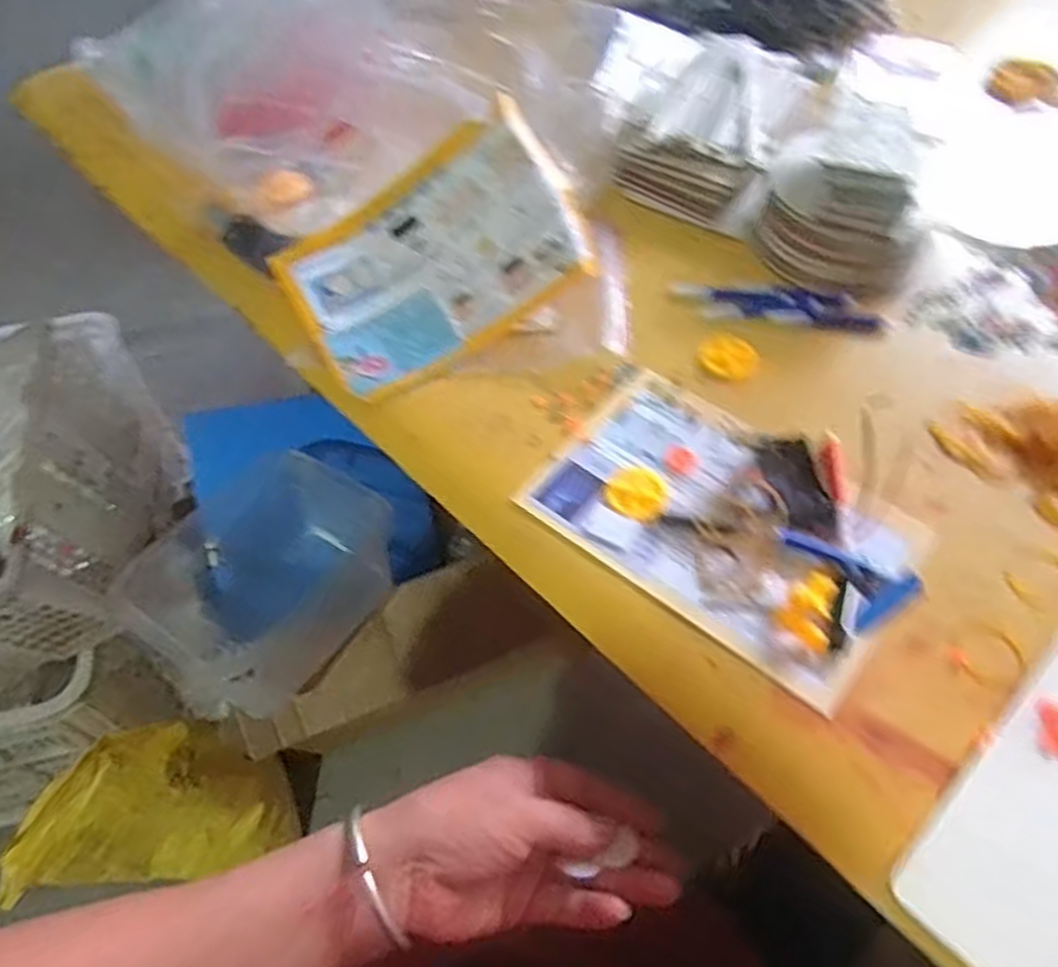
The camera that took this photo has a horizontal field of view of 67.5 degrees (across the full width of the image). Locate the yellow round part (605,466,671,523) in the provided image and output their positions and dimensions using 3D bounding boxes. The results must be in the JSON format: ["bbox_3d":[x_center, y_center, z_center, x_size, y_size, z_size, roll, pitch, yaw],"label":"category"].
[{"bbox_3d":[0.065,0.005,0.472,0.036,0.004,0.036,-1,56,1],"label":"yellow round part"}]

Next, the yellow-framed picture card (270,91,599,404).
[{"bbox_3d":[-0.063,-0.155,0.539,0.191,0.022,0.135,-34,80,2],"label":"yellow-framed picture card"}]

